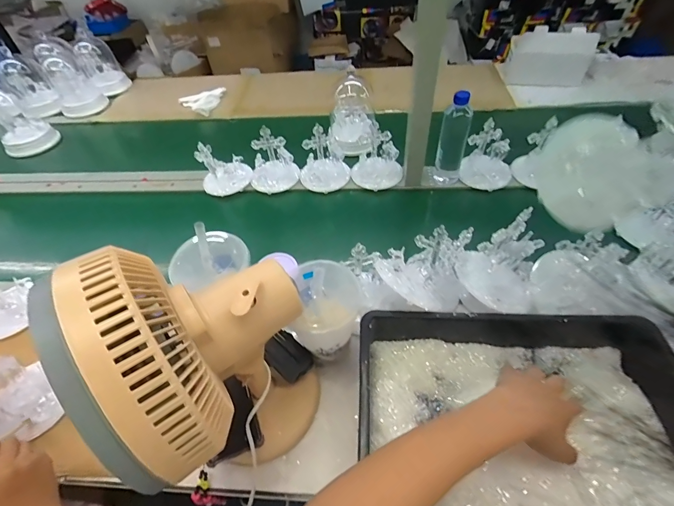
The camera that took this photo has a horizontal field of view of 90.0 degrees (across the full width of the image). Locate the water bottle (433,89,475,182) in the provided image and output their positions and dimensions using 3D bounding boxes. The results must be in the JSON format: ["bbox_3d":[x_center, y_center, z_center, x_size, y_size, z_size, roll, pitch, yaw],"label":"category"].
[{"bbox_3d":[0.271,-0.262,0.782,0.065,0.220,0.065,15,52,17],"label":"water bottle"}]

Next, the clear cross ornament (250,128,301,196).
[{"bbox_3d":[-0.163,-0.231,0.855,0.125,0.112,0.096,-12,50,-5],"label":"clear cross ornament"}]

